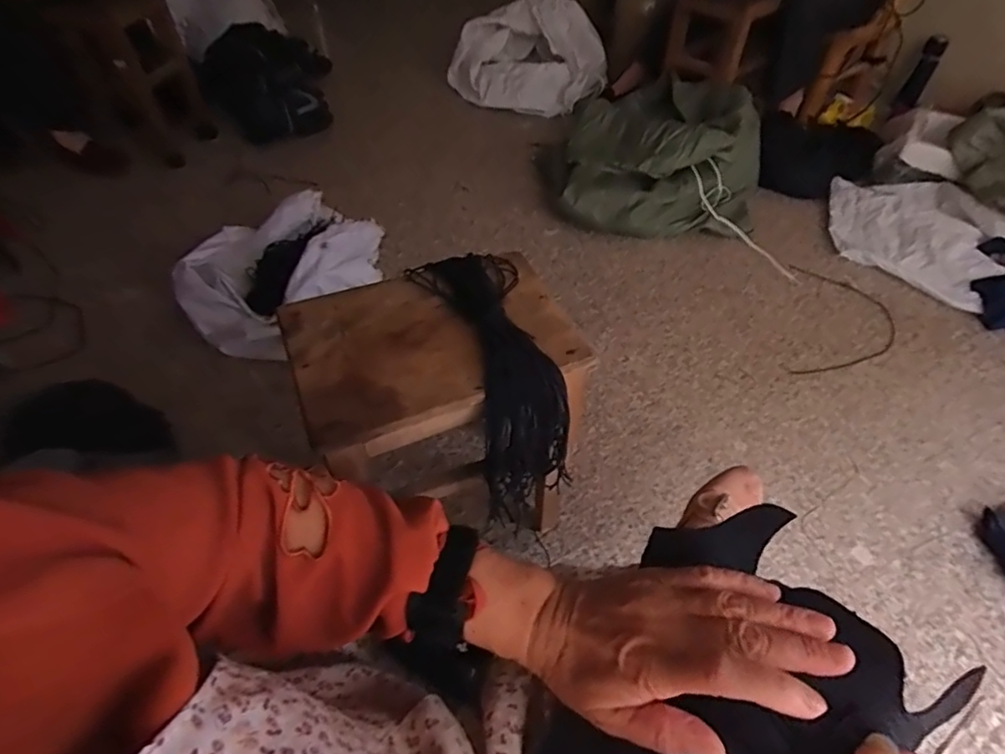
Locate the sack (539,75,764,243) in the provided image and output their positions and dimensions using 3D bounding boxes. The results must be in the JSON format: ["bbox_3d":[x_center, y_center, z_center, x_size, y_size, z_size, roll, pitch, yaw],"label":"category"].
[{"bbox_3d":[0.375,-0.577,1.412,0.519,0.230,0.434,-6,50,-6],"label":"sack"}]

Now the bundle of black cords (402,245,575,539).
[{"bbox_3d":[-0.015,0.008,0.712,0.125,0.213,0.264,-15,52,-13],"label":"bundle of black cords"}]

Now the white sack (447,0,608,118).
[{"bbox_3d":[0.080,-0.975,1.691,0.480,0.243,0.302,5,50,3],"label":"white sack"}]

